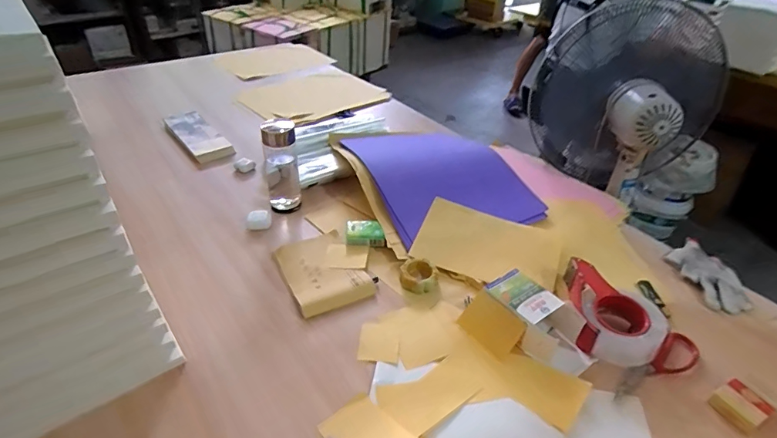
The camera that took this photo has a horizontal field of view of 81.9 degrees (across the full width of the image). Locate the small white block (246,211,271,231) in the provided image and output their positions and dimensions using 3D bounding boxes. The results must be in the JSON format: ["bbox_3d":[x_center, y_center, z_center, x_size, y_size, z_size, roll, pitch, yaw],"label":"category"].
[{"bbox_3d":[-0.266,0.002,0.916,0.049,0.030,0.031,-9,38,-15],"label":"small white block"}]

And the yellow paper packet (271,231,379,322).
[{"bbox_3d":[-0.119,0.095,0.806,0.130,0.017,0.176,-18,41,-25],"label":"yellow paper packet"}]

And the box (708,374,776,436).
[{"bbox_3d":[0.505,0.253,0.627,0.091,0.018,0.058,-16,40,-22],"label":"box"}]

